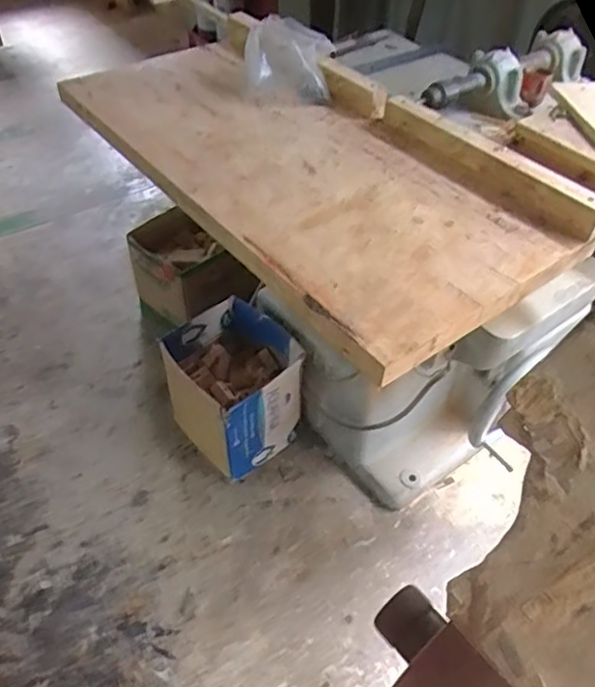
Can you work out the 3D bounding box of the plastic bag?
[{"bbox_3d":[-0.019,-0.550,1.183,0.172,0.117,0.092,5,46,2],"label":"plastic bag"}]

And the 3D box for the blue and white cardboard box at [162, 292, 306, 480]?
[{"bbox_3d":[-0.151,0.112,1.534,0.279,0.303,0.291,-33,56,-29],"label":"blue and white cardboard box"}]

